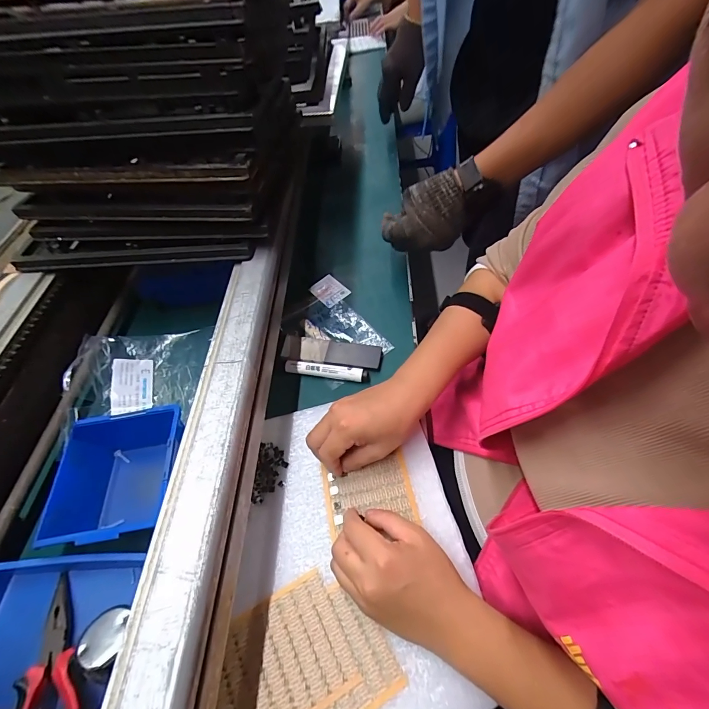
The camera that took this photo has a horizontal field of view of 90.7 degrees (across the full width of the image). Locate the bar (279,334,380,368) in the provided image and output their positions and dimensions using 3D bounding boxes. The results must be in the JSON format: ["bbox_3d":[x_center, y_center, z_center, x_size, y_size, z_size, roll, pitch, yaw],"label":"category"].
[{"bbox_3d":[-0.031,-0.004,0.449,0.125,0.007,0.036,6,57,11],"label":"bar"}]

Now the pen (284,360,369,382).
[{"bbox_3d":[-0.035,0.018,0.430,0.103,0.012,0.018,8,58,12],"label":"pen"}]

